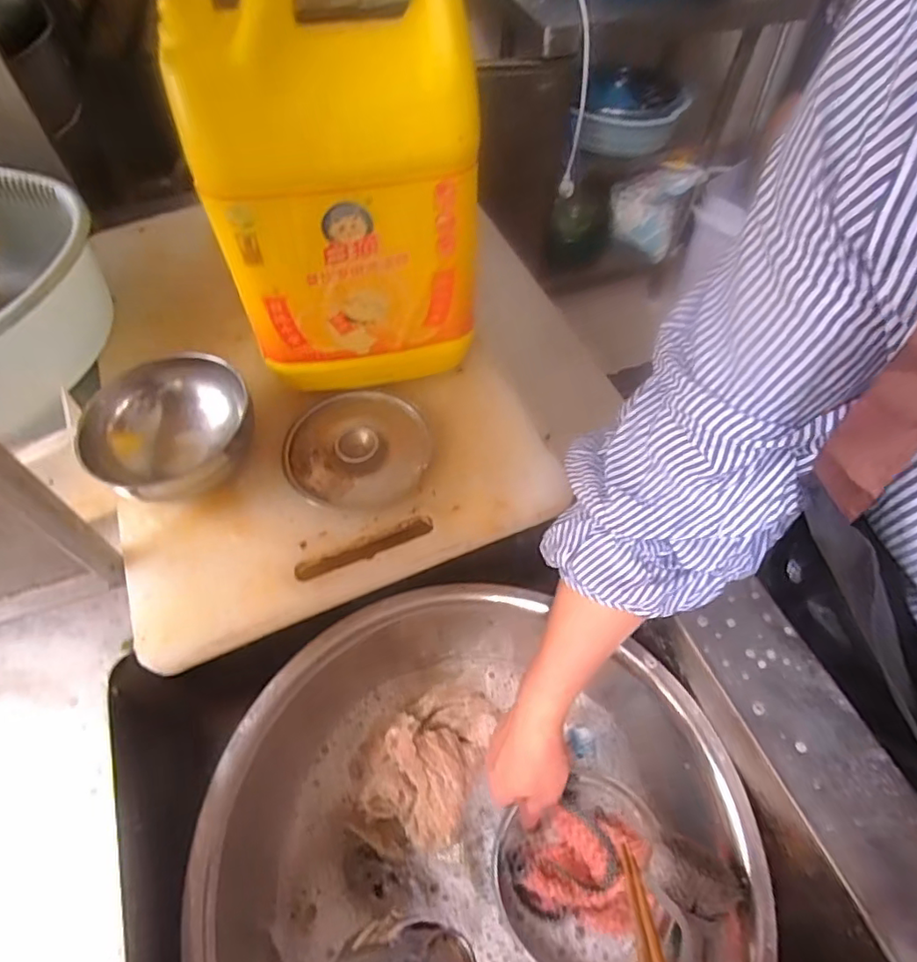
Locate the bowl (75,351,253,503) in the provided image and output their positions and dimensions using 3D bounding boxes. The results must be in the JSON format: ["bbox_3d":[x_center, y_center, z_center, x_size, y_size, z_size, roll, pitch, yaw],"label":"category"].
[{"bbox_3d":[-0.219,-0.036,0.453,0.114,0.058,0.126,36,63,21],"label":"bowl"}]

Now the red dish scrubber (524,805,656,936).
[{"bbox_3d":[0.106,0.305,0.459,0.096,0.024,0.075,16,58,10],"label":"red dish scrubber"}]

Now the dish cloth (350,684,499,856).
[{"bbox_3d":[-0.033,0.250,0.517,0.104,0.040,0.154,22,59,13],"label":"dish cloth"}]

